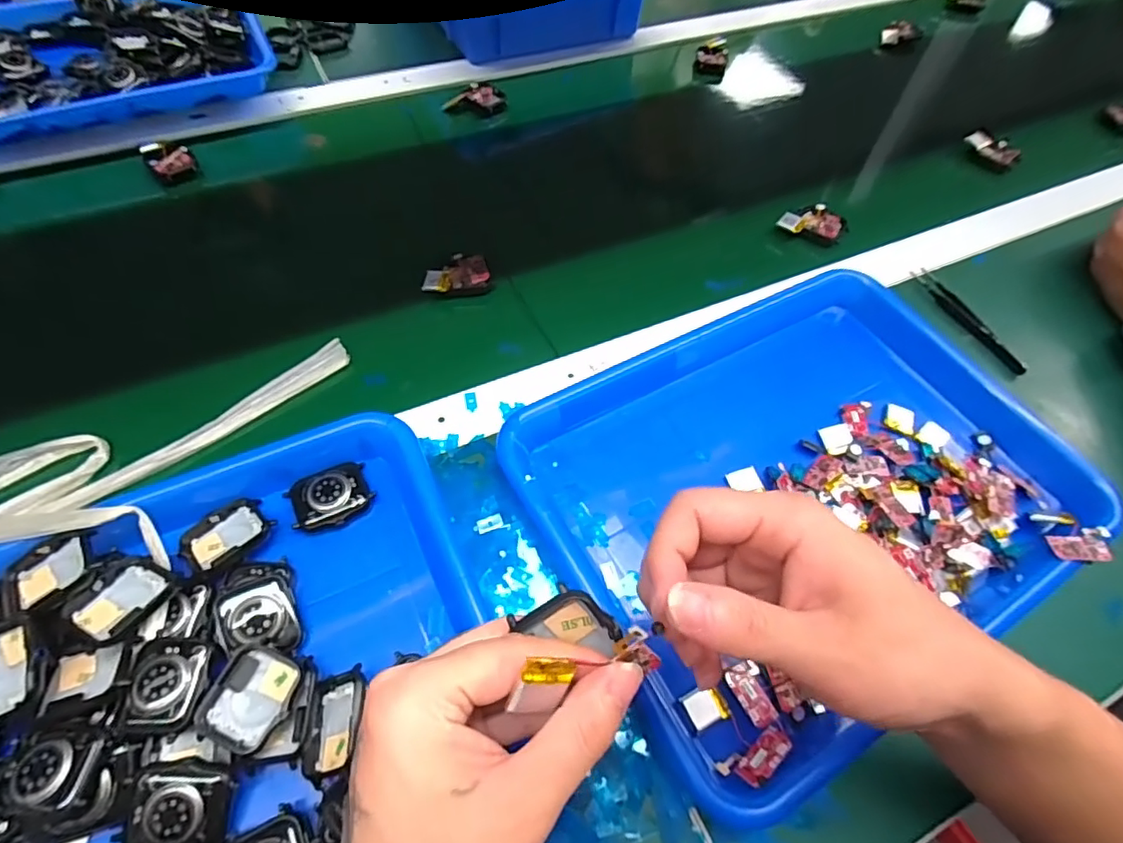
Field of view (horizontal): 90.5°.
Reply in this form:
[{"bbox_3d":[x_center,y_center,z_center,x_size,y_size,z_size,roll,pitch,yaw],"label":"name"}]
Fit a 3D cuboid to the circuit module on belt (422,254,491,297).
[{"bbox_3d":[-0.087,-0.119,0.454,0.053,0.018,0.033,-18,61,-13],"label":"circuit module on belt"}]

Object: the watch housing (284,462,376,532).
[{"bbox_3d":[-0.139,0.046,0.336,0.045,0.012,0.034,-25,63,-16],"label":"watch housing"}]

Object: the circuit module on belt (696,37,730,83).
[{"bbox_3d":[0.184,-0.443,0.684,0.037,0.035,0.039,11,59,4],"label":"circuit module on belt"}]

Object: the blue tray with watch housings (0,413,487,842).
[{"bbox_3d":[-0.198,0.146,0.261,0.322,0.045,0.256,-19,62,-13],"label":"blue tray with watch housings"}]

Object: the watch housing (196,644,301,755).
[{"bbox_3d":[-0.152,0.135,0.272,0.036,0.009,0.045,27,62,13],"label":"watch housing"}]

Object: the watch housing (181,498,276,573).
[{"bbox_3d":[-0.193,0.064,0.321,0.044,0.006,0.036,-31,65,-19],"label":"watch housing"}]

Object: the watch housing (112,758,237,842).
[{"bbox_3d":[-0.173,0.172,0.249,0.047,0.012,0.035,-1,59,-3],"label":"watch housing"}]

